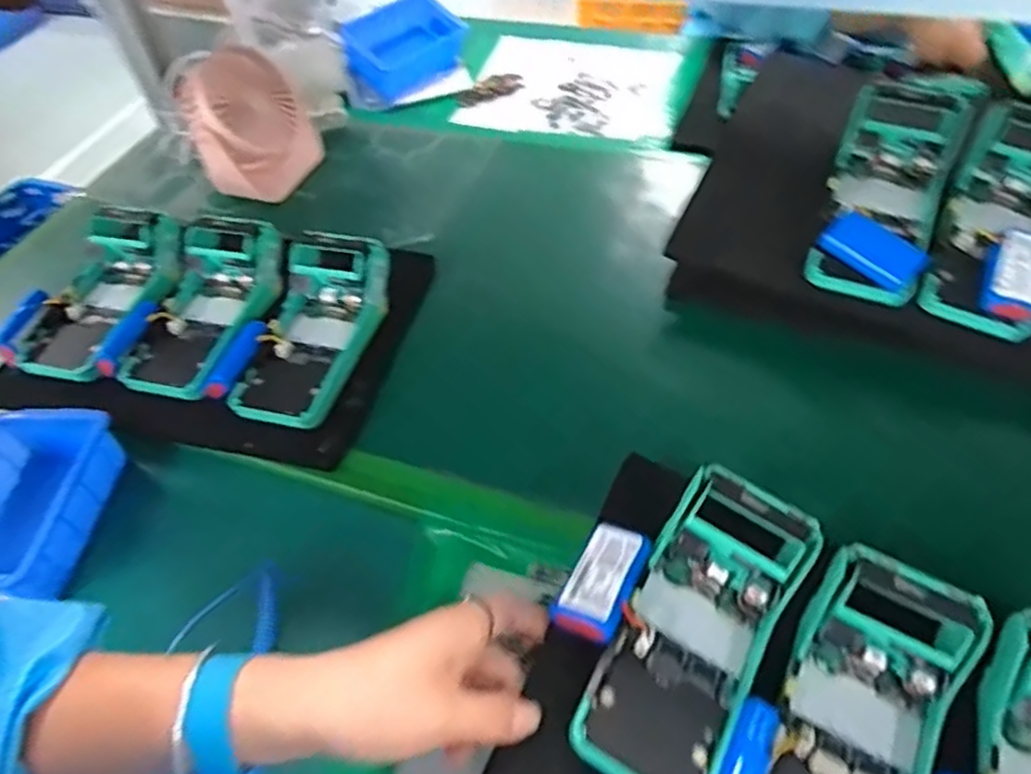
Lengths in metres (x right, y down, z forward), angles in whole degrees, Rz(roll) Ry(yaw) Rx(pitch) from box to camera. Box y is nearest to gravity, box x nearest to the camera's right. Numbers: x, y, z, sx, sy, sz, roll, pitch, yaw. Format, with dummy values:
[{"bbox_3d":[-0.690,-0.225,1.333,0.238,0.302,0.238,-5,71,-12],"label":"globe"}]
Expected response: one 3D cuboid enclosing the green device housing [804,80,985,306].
[{"bbox_3d":[0.290,-0.151,0.567,0.088,0.048,0.175,21,87,21],"label":"green device housing"}]

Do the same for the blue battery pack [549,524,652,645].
[{"bbox_3d":[0.050,0.107,0.402,0.035,0.015,0.070,22,55,22],"label":"blue battery pack"}]

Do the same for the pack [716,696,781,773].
[{"bbox_3d":[0.113,0.195,0.360,0.021,0.024,0.070,23,56,23],"label":"pack"}]

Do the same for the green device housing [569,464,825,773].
[{"bbox_3d":[0.097,0.134,0.388,0.075,0.070,0.168,25,56,24],"label":"green device housing"}]

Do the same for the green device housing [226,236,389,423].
[{"bbox_3d":[-0.167,-0.049,0.582,0.080,0.065,0.166,10,51,13],"label":"green device housing"}]

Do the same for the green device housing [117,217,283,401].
[{"bbox_3d":[-0.265,-0.072,0.606,0.084,0.055,0.169,13,52,16],"label":"green device housing"}]

